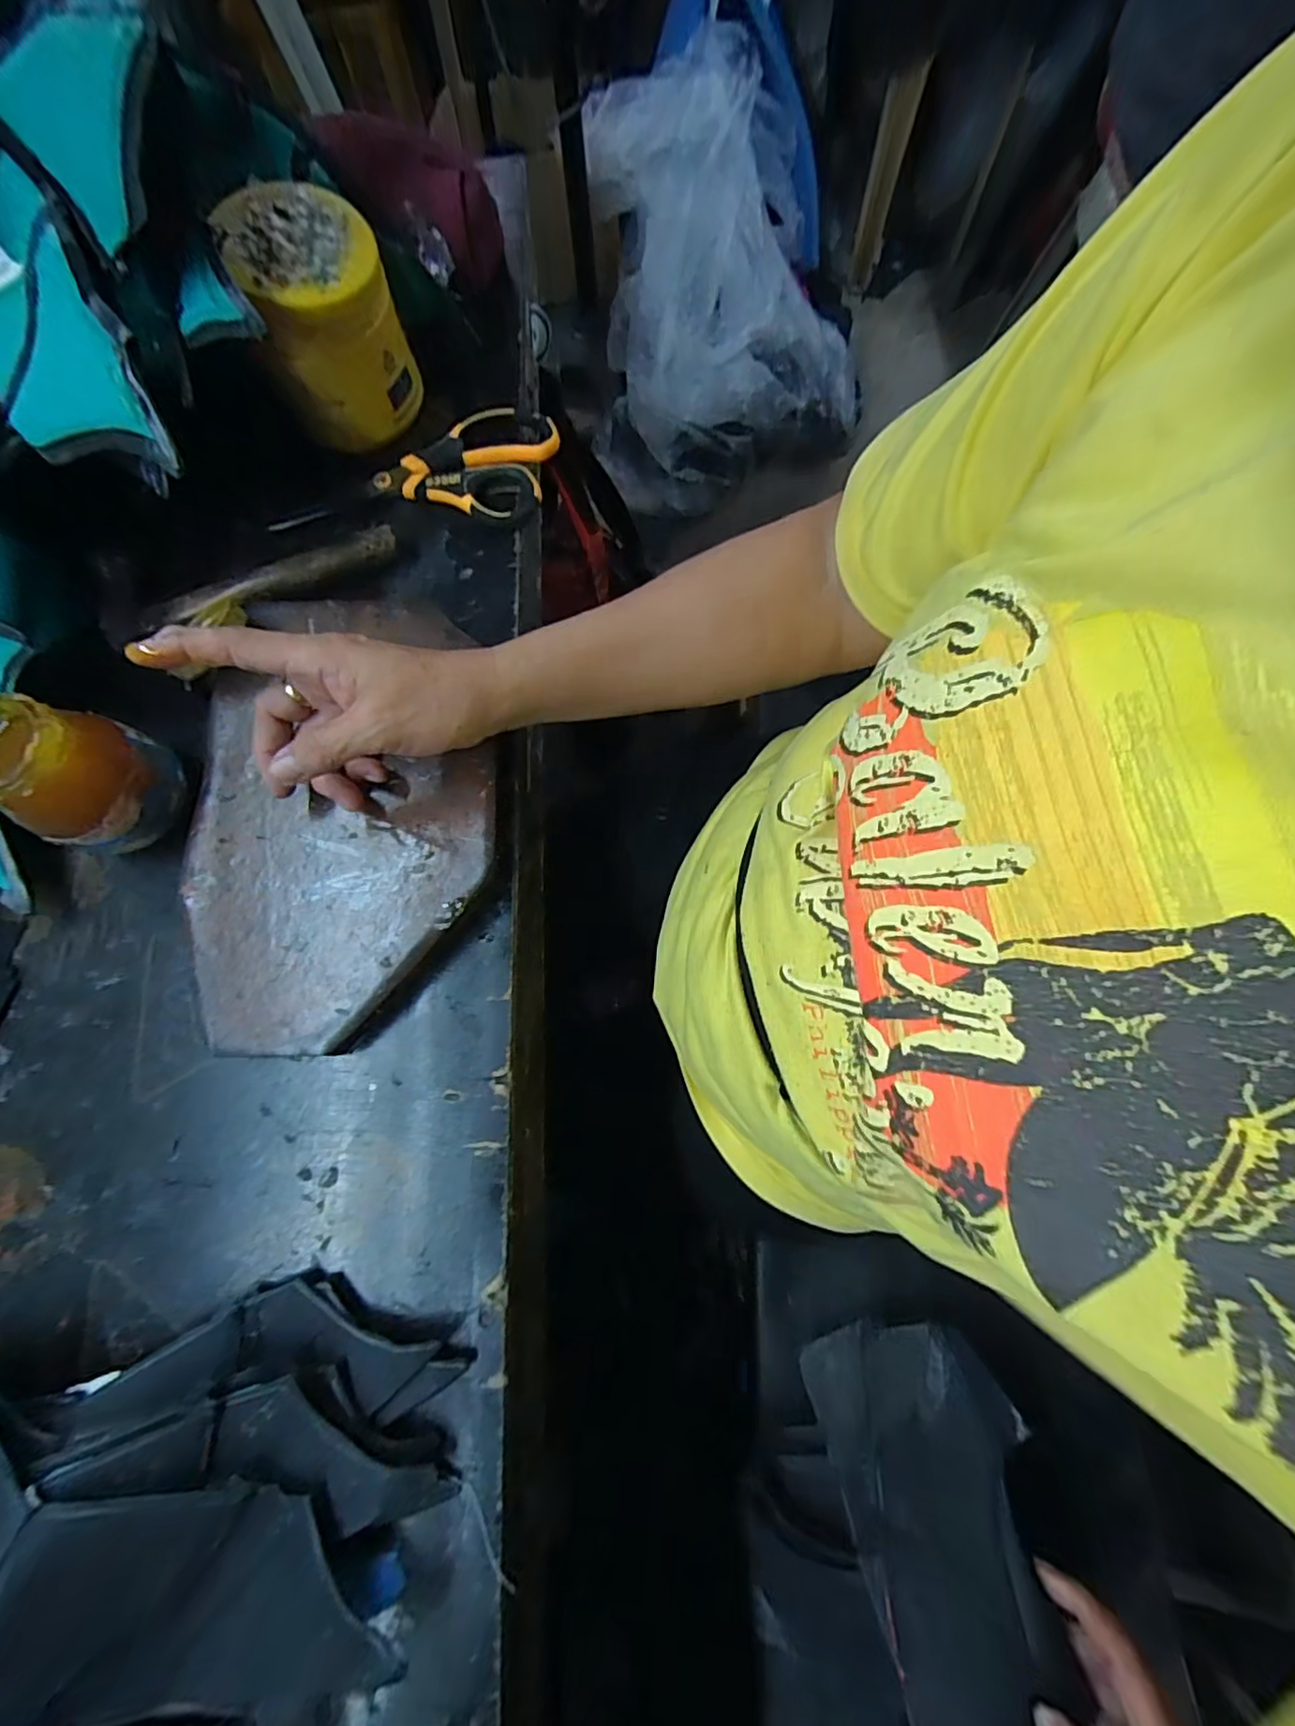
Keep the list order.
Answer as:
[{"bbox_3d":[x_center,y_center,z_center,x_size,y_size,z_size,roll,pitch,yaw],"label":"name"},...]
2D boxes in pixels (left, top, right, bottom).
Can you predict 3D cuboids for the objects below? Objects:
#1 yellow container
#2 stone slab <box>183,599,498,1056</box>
[{"bbox_3d":[-0.202,-0.344,0.387,0.085,0.098,0.089,-15,77,-3],"label":"yellow container"},{"bbox_3d":[-0.174,-0.033,0.350,0.170,0.013,0.268,-2,76,1],"label":"stone slab"}]

